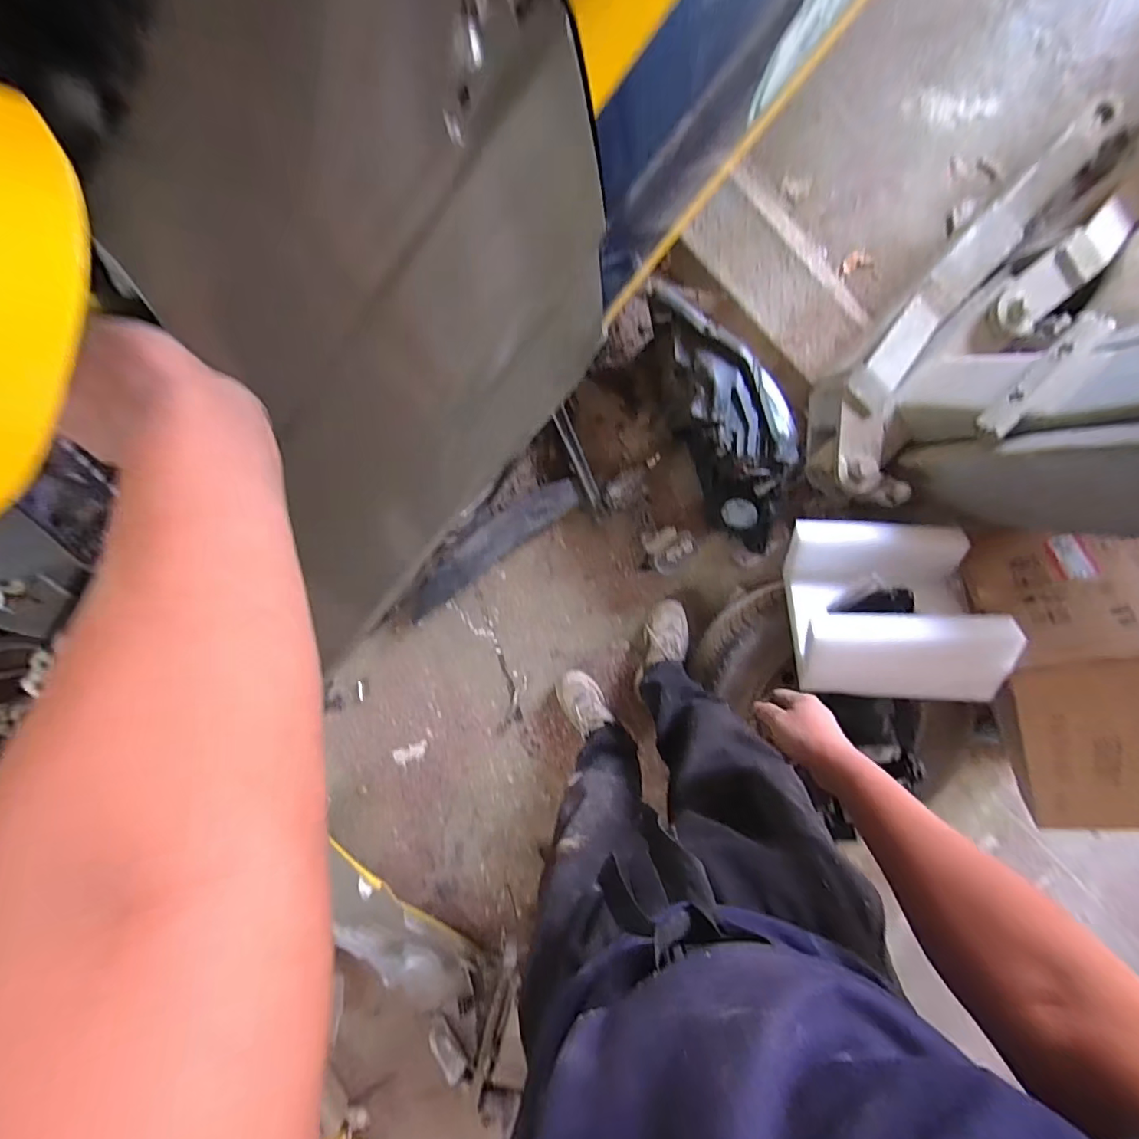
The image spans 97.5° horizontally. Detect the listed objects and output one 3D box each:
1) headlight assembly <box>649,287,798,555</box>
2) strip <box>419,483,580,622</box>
[{"bbox_3d":[0.341,-0.318,1.095,0.228,0.185,0.583,-22,99,3],"label":"headlight assembly"},{"bbox_3d":[-0.195,-0.061,1.232,0.486,0.028,0.098,-37,106,1],"label":"strip"}]

